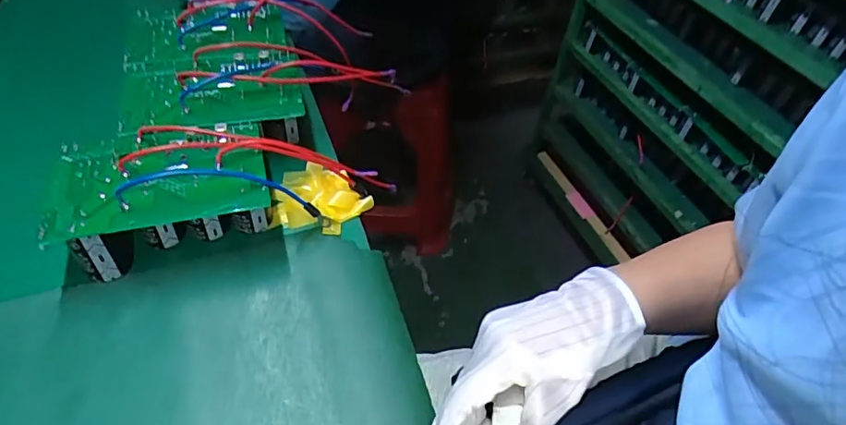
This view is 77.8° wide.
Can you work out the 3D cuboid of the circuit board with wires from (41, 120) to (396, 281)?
[{"bbox_3d":[-0.161,-0.027,0.447,0.250,0.065,0.106,-12,50,-16],"label":"circuit board with wires"}]

